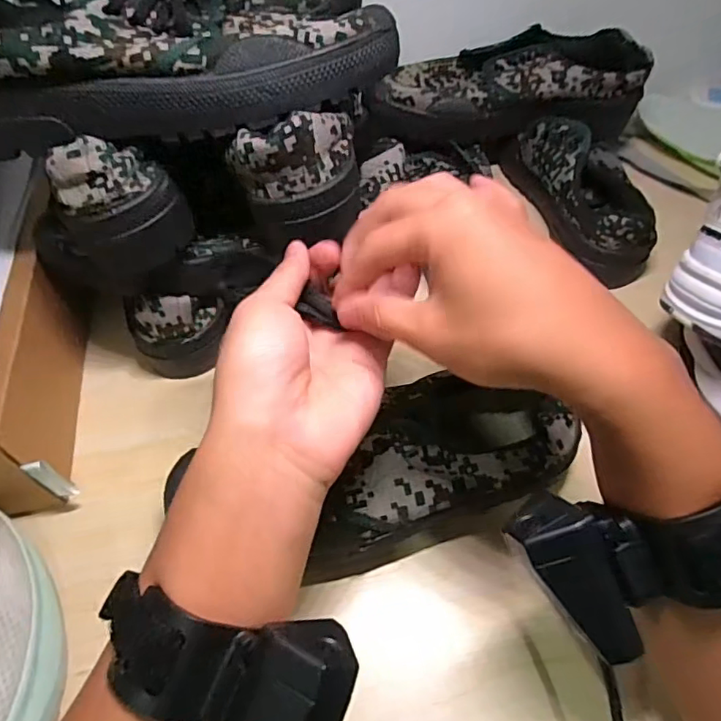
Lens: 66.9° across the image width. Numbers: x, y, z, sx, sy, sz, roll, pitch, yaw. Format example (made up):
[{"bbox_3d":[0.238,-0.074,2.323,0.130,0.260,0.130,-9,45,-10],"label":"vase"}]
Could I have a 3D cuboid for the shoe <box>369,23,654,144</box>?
[{"bbox_3d":[0.133,-0.252,0.519,0.249,0.079,0.086,-4,53,1],"label":"shoe"}]

